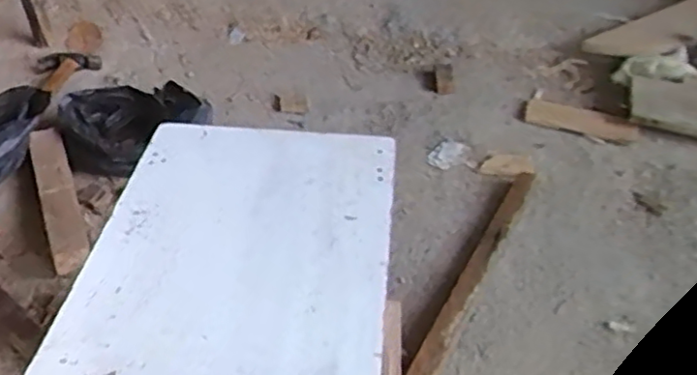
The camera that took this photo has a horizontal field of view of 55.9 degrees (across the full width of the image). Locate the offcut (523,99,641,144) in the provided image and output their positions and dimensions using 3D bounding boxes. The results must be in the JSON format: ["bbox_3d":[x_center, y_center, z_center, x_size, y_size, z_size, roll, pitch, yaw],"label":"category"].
[{"bbox_3d":[0.375,-0.109,1.063,0.177,0.017,0.060,20,45,15],"label":"offcut"}]

